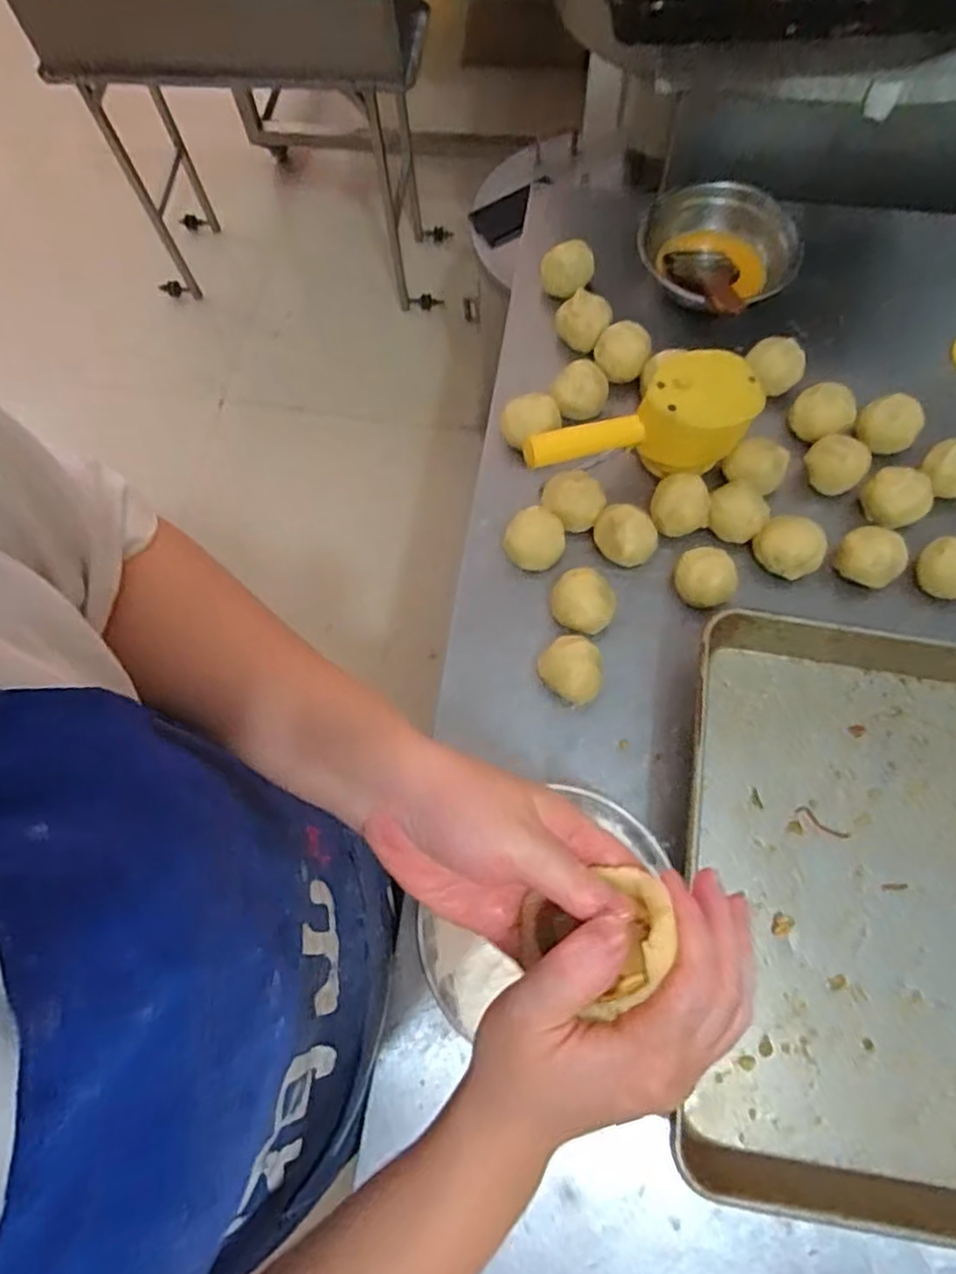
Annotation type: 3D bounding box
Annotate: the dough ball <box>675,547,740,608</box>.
[{"bbox_3d":[0.203,-0.050,0.618,0.052,0.053,0.042,34,75,12],"label":"dough ball"}]

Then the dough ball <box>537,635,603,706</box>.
[{"bbox_3d":[0.083,0.028,0.591,0.054,0.054,0.049,35,75,12],"label":"dough ball"}]

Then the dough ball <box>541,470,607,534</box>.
[{"bbox_3d":[0.091,-0.129,0.657,0.062,0.046,0.051,37,76,13],"label":"dough ball"}]

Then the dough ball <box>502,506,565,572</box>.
[{"bbox_3d":[0.053,-0.088,0.643,0.052,0.045,0.049,-1,71,2],"label":"dough ball"}]

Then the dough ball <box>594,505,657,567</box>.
[{"bbox_3d":[0.138,-0.094,0.641,0.060,0.046,0.050,24,73,10],"label":"dough ball"}]

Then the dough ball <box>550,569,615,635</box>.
[{"bbox_3d":[0.095,-0.029,0.622,0.056,0.042,0.054,-1,71,2],"label":"dough ball"}]

